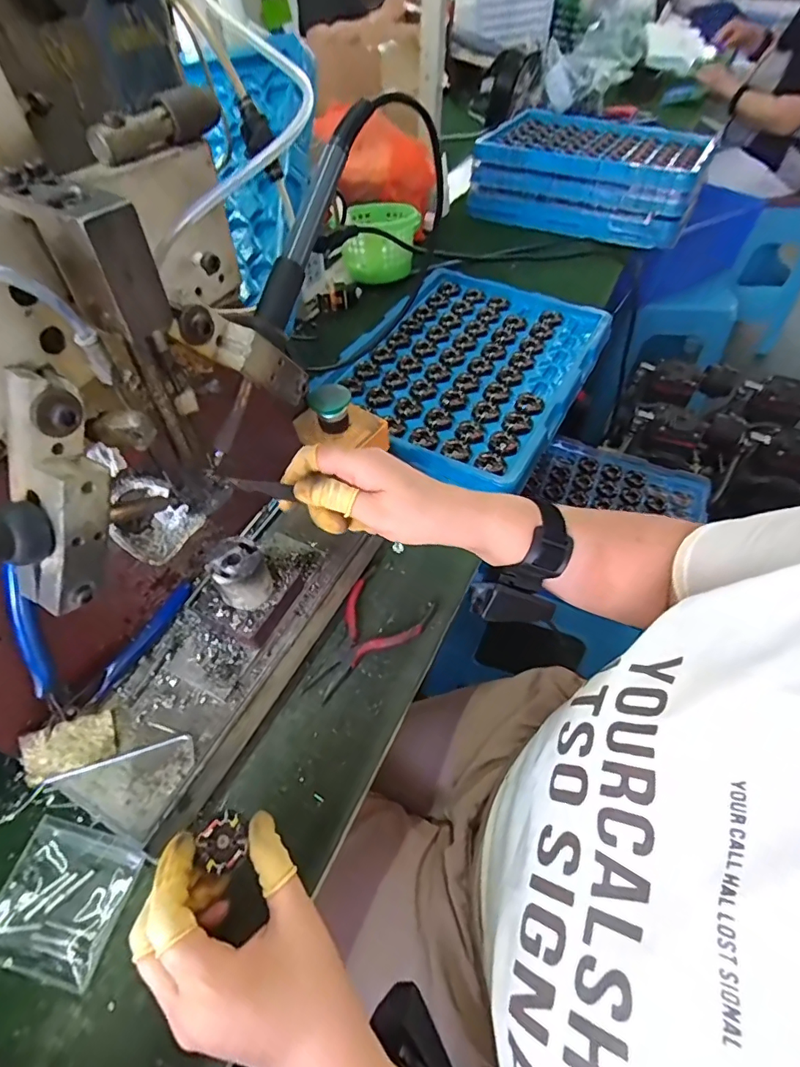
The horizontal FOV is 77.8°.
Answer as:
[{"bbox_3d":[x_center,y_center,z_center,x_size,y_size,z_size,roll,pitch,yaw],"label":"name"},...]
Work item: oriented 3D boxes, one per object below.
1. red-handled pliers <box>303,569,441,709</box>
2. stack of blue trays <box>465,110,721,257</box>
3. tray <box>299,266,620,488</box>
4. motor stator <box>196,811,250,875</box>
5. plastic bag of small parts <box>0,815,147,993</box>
[{"bbox_3d":[-0.026,0.087,0.404,0.070,0.013,0.116,24,56,17],"label":"red-handled pliers"},{"bbox_3d":[0.353,-0.662,0.910,0.373,0.109,0.295,25,57,17],"label":"stack of blue trays"},{"bbox_3d":[0.084,-0.218,0.621,0.273,0.026,0.377,25,56,17],"label":"tray"},{"bbox_3d":[-0.101,0.175,0.283,0.025,0.010,0.026,-4,53,-6],"label":"motor stator"},{"bbox_3d":[-0.208,0.223,0.305,0.077,0.009,0.072,12,54,8],"label":"plastic bag of small parts"}]

